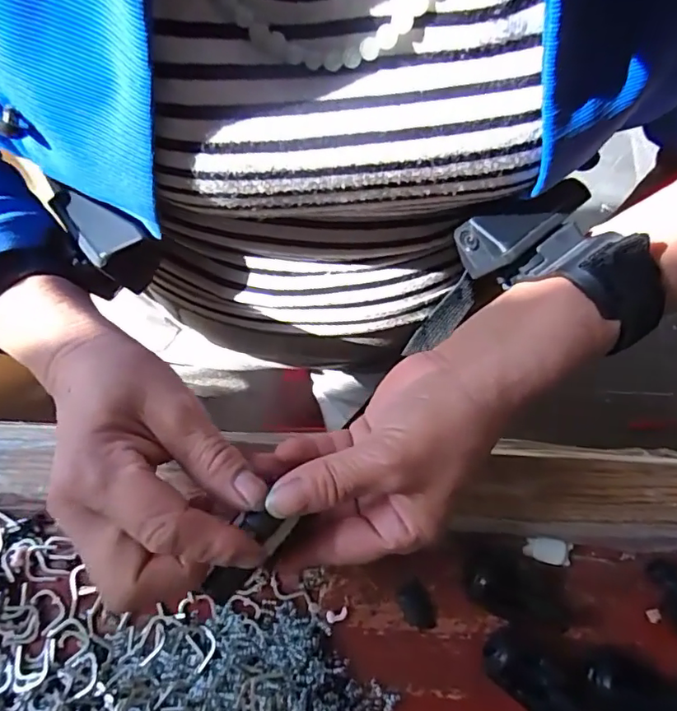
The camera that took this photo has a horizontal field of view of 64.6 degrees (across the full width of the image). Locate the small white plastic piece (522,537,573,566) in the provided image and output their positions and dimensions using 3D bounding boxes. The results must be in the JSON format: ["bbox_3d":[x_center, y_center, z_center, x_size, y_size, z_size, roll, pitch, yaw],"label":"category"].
[{"bbox_3d":[0.112,0.104,0.284,0.024,0.007,0.012,11,73,0],"label":"small white plastic piece"}]

